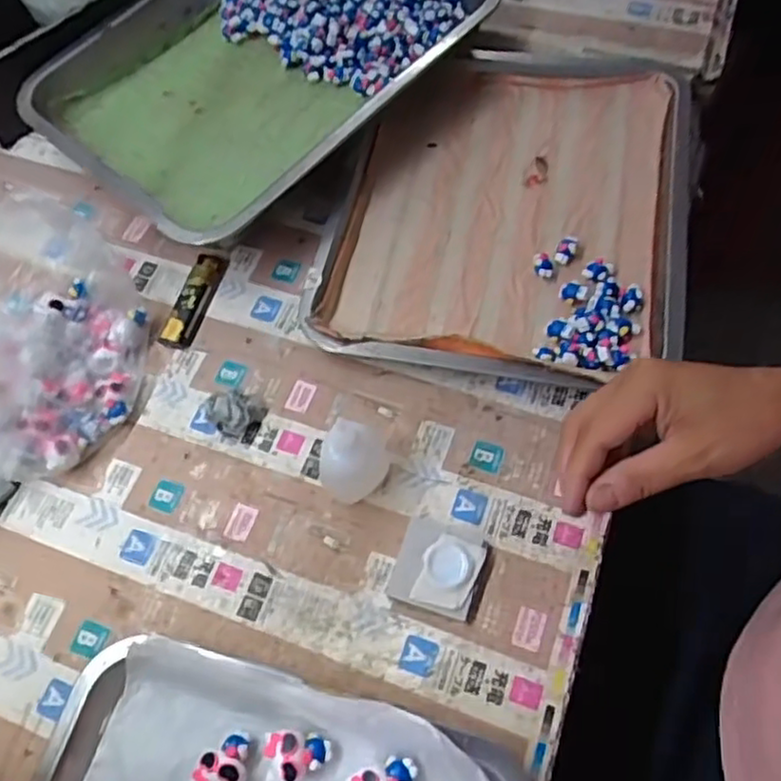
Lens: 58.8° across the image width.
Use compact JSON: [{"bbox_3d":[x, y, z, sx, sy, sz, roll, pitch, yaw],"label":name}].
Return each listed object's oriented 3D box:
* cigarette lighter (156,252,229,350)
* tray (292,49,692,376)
[{"bbox_3d":[-0.150,-0.070,0.527,0.020,0.019,0.083,15,65,10],"label":"cigarette lighter"},{"bbox_3d":[0.092,-0.142,0.539,0.264,0.042,0.298,9,64,8],"label":"tray"}]

